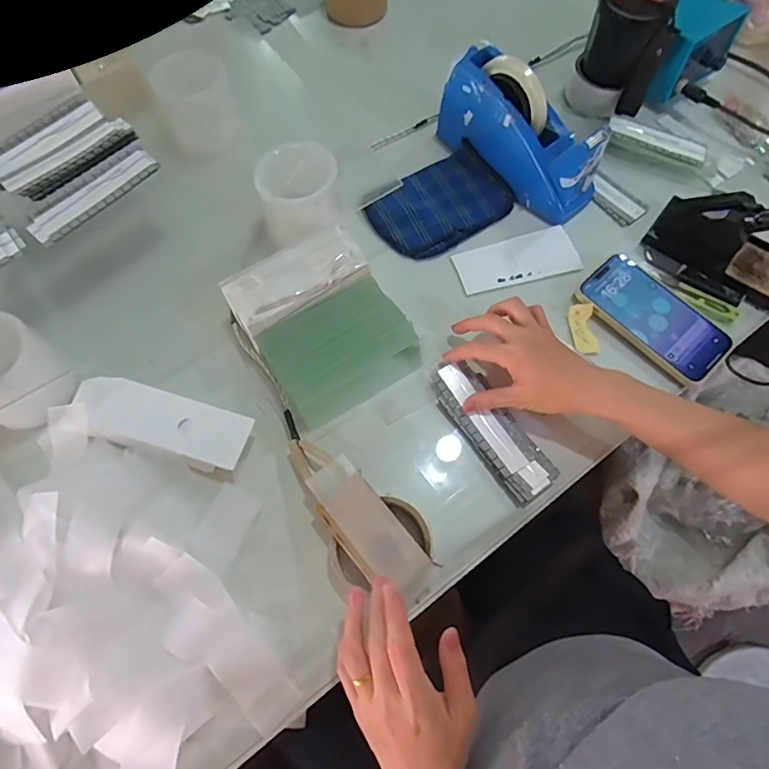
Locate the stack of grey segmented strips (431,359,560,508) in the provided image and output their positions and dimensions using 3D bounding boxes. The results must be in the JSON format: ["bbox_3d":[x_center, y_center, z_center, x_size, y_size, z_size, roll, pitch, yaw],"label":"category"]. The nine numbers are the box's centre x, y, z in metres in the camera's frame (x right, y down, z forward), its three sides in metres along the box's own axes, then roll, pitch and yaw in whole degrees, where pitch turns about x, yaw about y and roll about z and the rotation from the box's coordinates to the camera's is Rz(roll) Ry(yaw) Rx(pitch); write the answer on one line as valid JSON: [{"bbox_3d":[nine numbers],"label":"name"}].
[{"bbox_3d":[0.107,0.044,0.493,0.057,0.014,0.154,-32,70,-13],"label":"stack of grey segmented strips"}]

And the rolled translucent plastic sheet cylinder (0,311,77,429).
[{"bbox_3d":[-0.359,-0.009,0.472,0.088,0.086,0.082,0,65,0],"label":"rolled translucent plastic sheet cylinder"}]

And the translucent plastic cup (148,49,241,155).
[{"bbox_3d":[-0.222,-0.334,0.593,0.087,0.090,0.071,-19,67,-8],"label":"translucent plastic cup"}]

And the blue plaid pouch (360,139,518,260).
[{"bbox_3d":[0.068,-0.223,0.605,0.163,0.027,0.114,-39,71,-16],"label":"blue plaid pouch"}]

